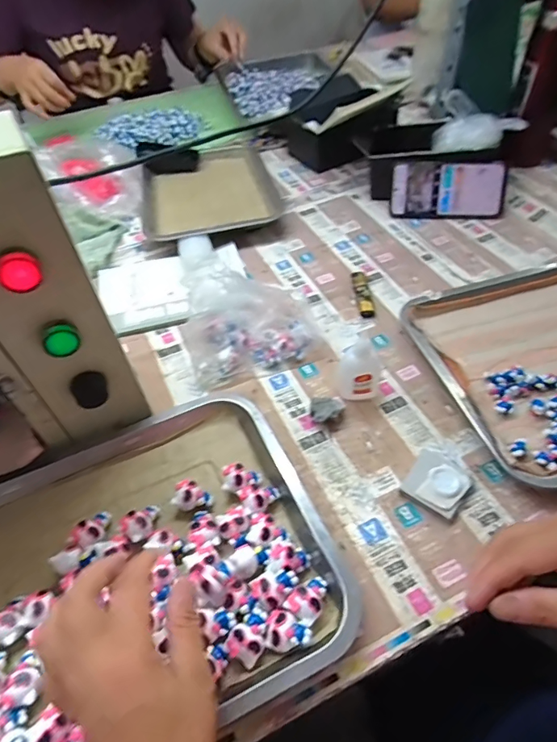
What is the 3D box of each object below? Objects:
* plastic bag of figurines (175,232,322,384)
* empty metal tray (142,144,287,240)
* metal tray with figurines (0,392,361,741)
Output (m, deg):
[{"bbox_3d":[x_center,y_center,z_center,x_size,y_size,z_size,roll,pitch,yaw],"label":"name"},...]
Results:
[{"bbox_3d":[-0.032,-0.068,0.512,0.144,0.115,0.111,-5,53,-1],"label":"plastic bag of figurines"},{"bbox_3d":[-0.120,-0.304,0.765,0.211,0.024,0.266,-12,51,-6],"label":"empty metal tray"},{"bbox_3d":[-0.139,0.166,0.370,0.348,0.041,0.272,-26,56,-16],"label":"metal tray with figurines"}]

